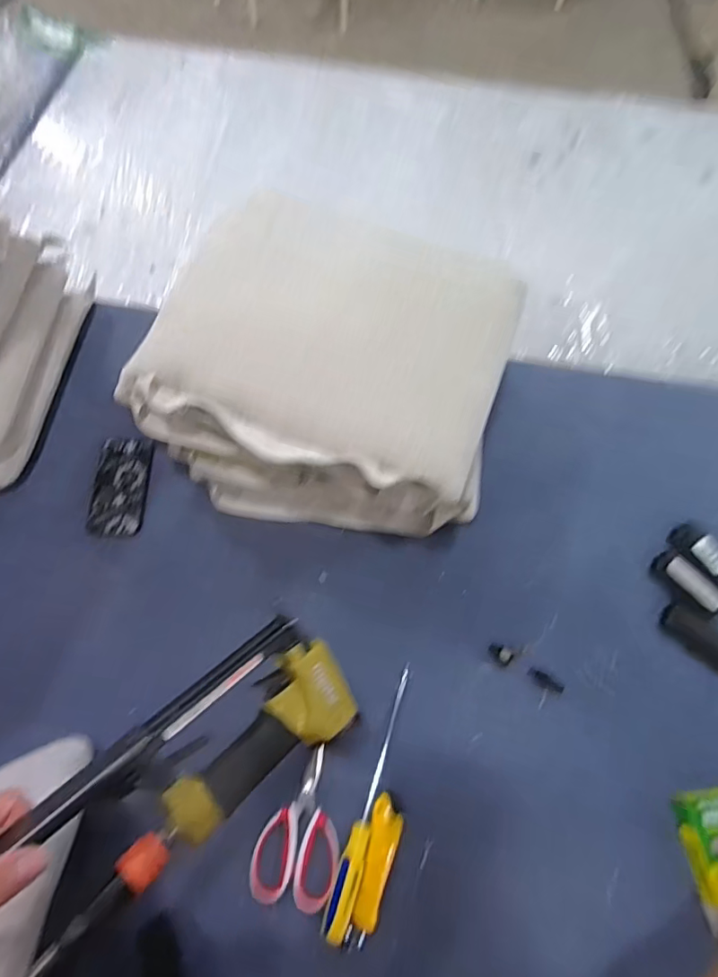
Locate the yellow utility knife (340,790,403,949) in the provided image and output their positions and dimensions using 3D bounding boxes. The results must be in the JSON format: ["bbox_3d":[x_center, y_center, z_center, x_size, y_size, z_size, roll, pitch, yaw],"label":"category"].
[{"bbox_3d":[0.022,0.452,0.616,0.039,0.020,0.149,16,70,4],"label":"yellow utility knife"}]

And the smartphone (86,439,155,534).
[{"bbox_3d":[-0.369,-0.005,0.803,0.081,0.008,0.161,-1,69,-2],"label":"smartphone"}]

